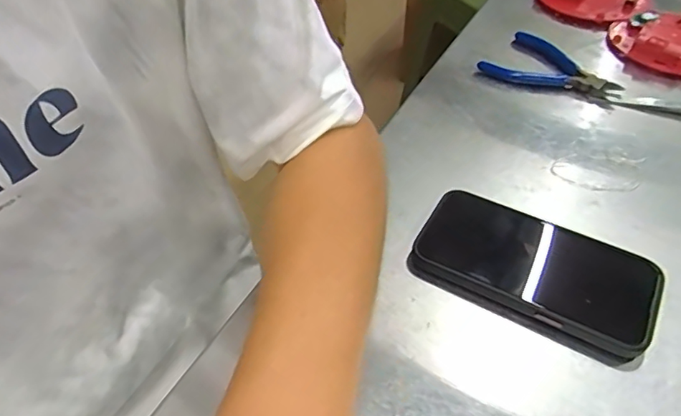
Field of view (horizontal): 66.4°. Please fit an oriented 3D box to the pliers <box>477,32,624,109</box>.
[{"bbox_3d":[0.211,-0.138,0.513,0.125,0.017,0.078,25,53,22],"label":"pliers"}]

